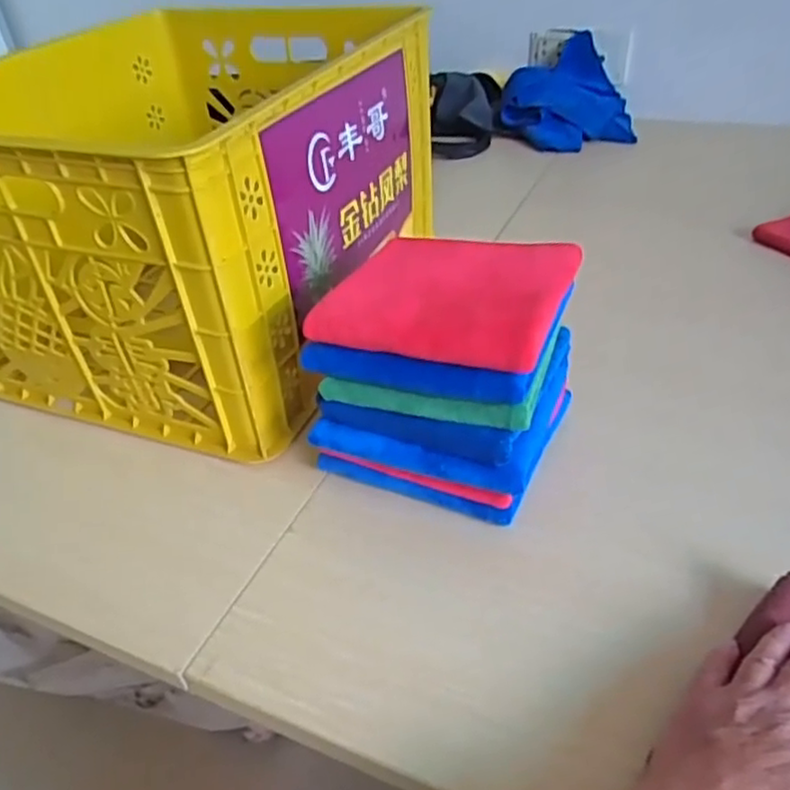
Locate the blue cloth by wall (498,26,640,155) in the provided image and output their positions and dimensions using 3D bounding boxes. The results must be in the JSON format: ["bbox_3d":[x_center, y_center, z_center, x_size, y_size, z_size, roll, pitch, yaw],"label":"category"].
[{"bbox_3d":[0.317,-0.525,1.239,0.226,0.065,0.231,-24,73,-6],"label":"blue cloth by wall"}]

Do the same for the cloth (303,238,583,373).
[{"bbox_3d":[0.042,-0.082,0.512,0.159,0.024,0.155,13,41,21],"label":"cloth"}]

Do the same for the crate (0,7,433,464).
[{"bbox_3d":[-0.193,-0.213,0.755,0.373,0.283,0.478,12,41,21],"label":"crate"}]

